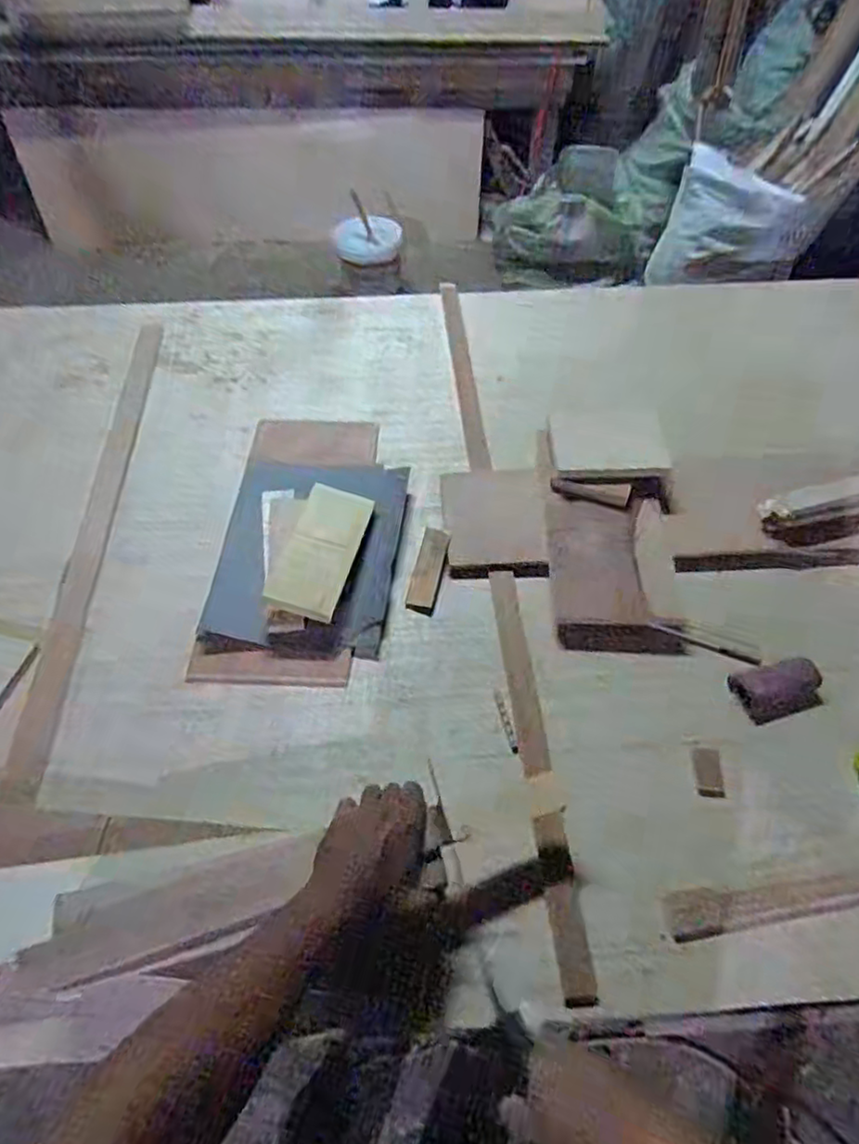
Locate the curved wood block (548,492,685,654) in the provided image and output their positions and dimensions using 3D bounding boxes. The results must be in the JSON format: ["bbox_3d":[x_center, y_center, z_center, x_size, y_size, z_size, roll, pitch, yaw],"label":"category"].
[{"bbox_3d":[0.239,-0.005,0.871,0.142,0.033,0.244,1,55,0],"label":"curved wood block"}]

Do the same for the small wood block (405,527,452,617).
[{"bbox_3d":[0.000,-0.002,0.880,0.040,0.011,0.133,11,55,7],"label":"small wood block"}]

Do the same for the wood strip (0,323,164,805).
[{"bbox_3d":[-0.476,-0.105,0.949,0.047,0.019,0.870,-3,55,-3],"label":"wood strip"}]

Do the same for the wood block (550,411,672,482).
[{"bbox_3d":[0.267,-0.189,0.964,0.167,0.013,0.127,1,58,2],"label":"wood block"}]

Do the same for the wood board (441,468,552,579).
[{"bbox_3d":[0.095,-0.077,0.936,0.146,0.018,0.199,2,55,0],"label":"wood board"}]

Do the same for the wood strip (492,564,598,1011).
[{"bbox_3d":[0.120,0.199,0.743,0.033,0.006,0.484,-3,53,-3],"label":"wood strip"}]

